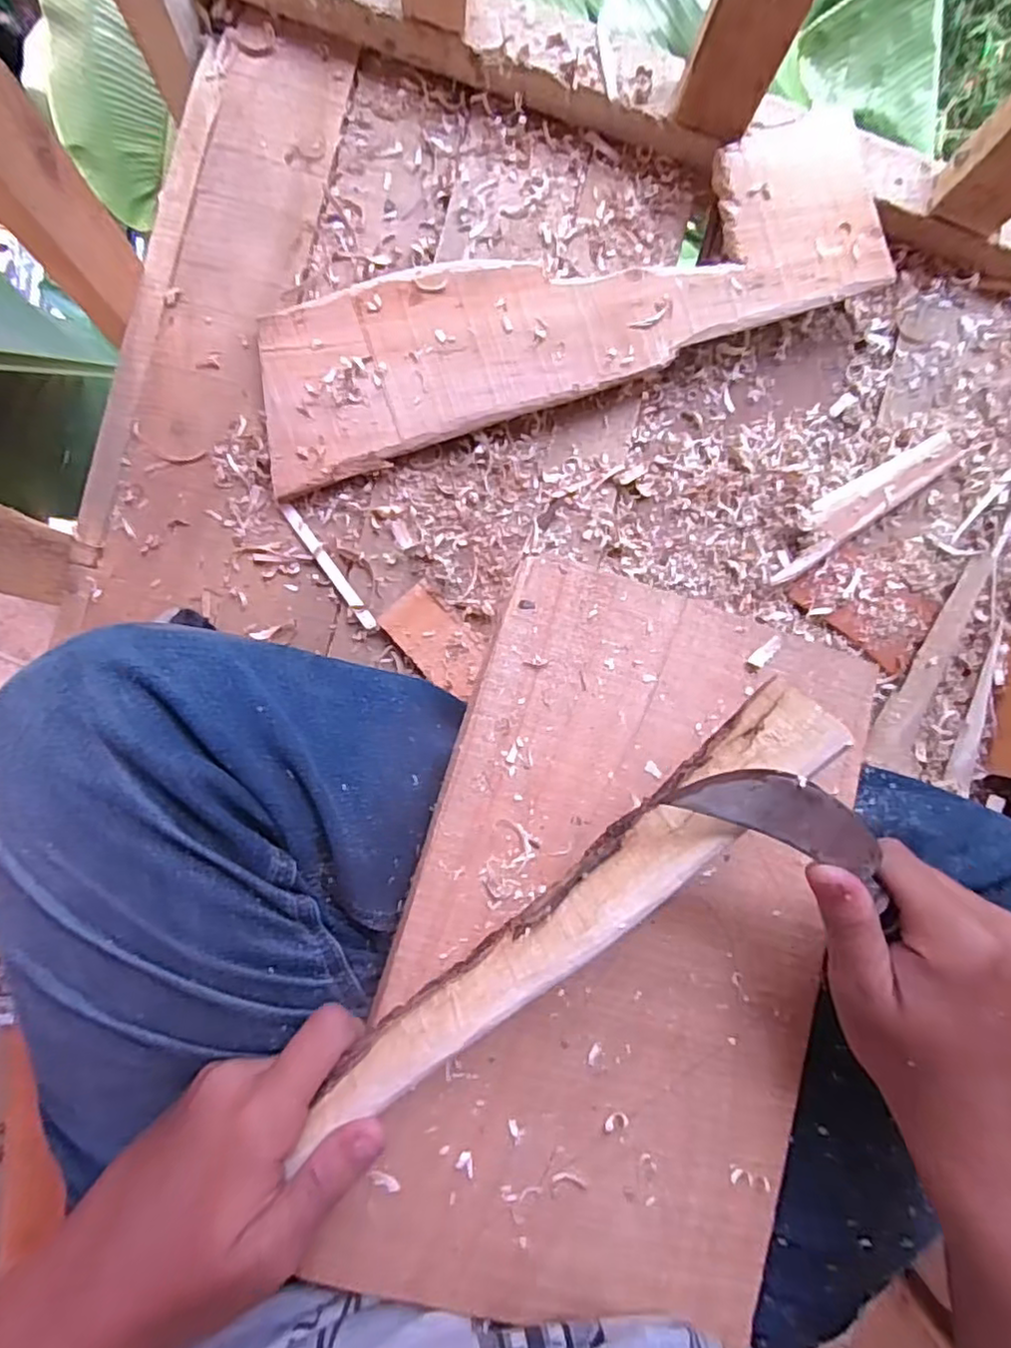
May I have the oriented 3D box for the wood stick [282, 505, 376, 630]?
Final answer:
[{"bbox_3d":[-0.128,-0.078,0.475,0.010,0.005,0.109,-36,91,-4],"label":"wood stick"}]

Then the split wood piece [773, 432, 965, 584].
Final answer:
[{"bbox_3d":[0.270,-0.131,0.496,0.171,0.018,0.035,-35,91,-4],"label":"split wood piece"}]

